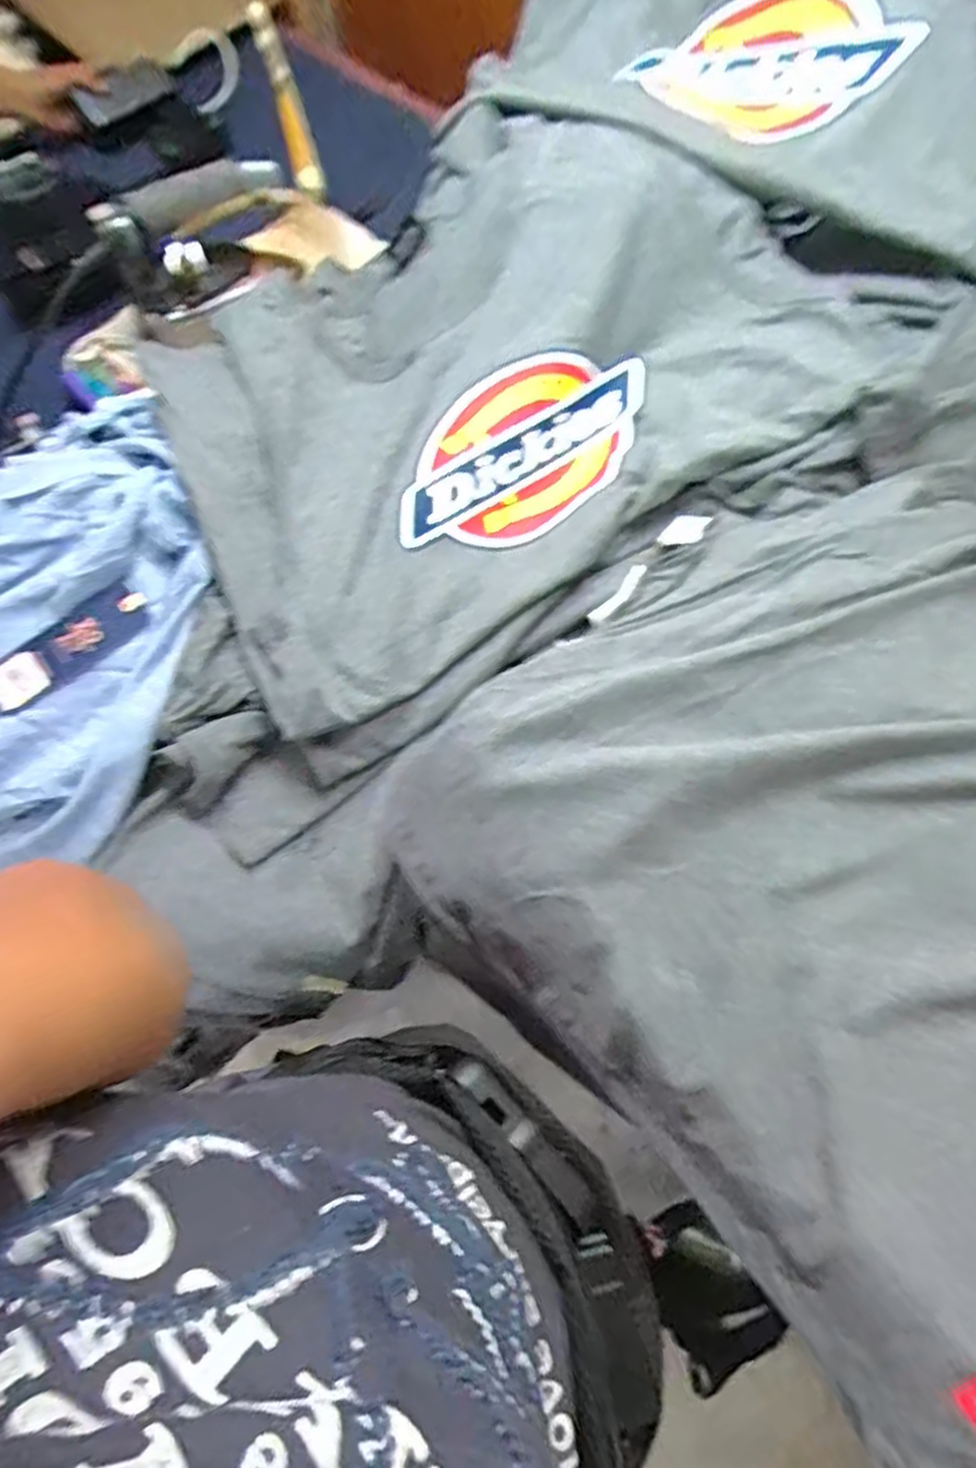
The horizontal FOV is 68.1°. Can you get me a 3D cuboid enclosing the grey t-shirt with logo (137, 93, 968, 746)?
[{"bbox_3d":[0.000,-0.315,0.613,0.557,0.125,0.461,-27,65,-10],"label":"grey t-shirt with logo"}]

